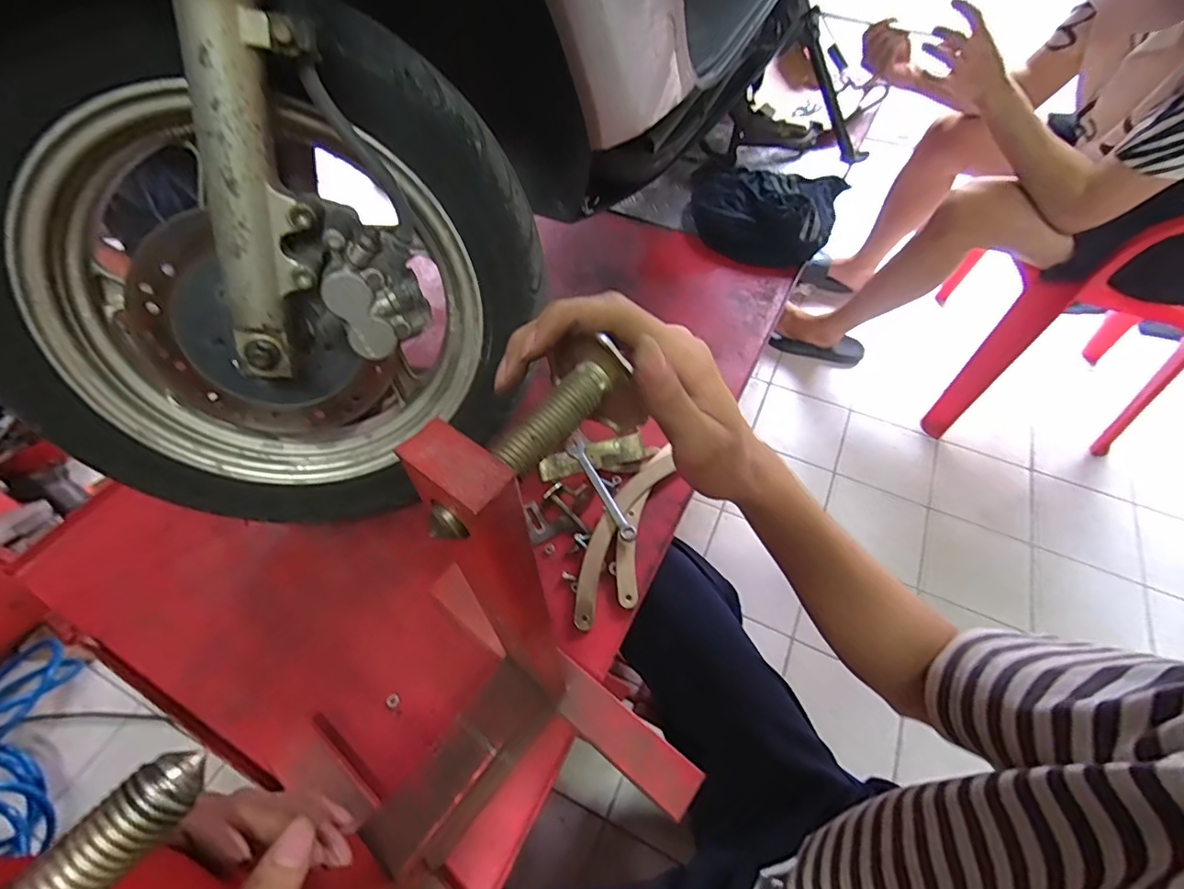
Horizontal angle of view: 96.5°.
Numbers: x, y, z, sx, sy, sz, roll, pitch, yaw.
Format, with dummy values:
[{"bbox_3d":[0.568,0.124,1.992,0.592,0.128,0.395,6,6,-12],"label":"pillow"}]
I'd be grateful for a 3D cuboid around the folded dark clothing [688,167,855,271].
[{"bbox_3d":[0.286,-0.408,0.896,0.248,0.063,0.252,17,57,11],"label":"folded dark clothing"}]

